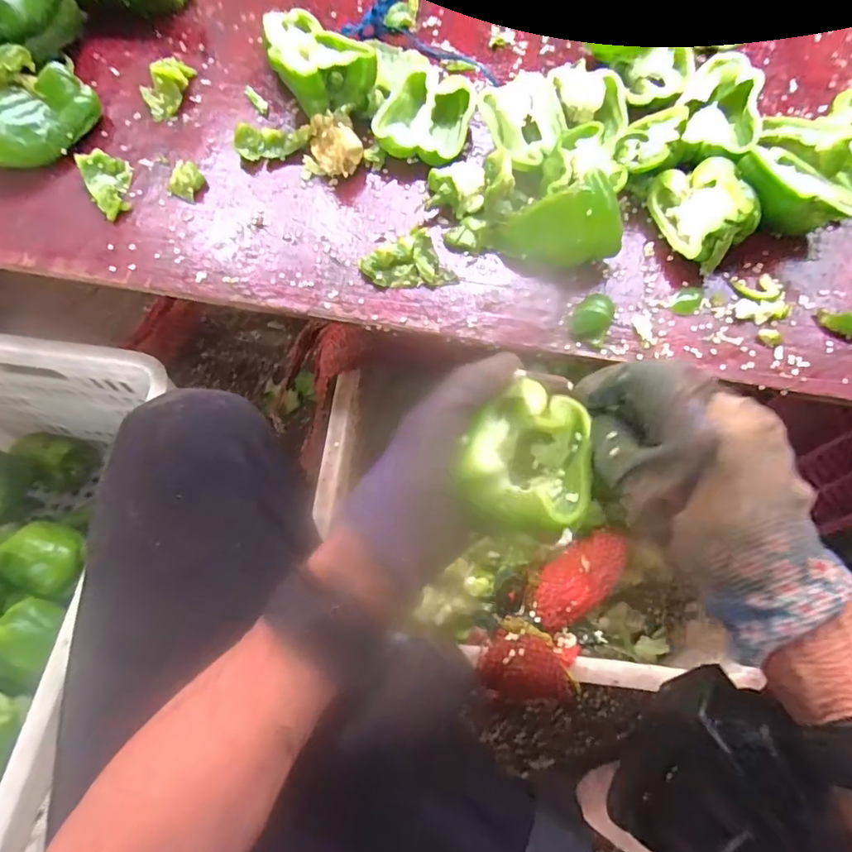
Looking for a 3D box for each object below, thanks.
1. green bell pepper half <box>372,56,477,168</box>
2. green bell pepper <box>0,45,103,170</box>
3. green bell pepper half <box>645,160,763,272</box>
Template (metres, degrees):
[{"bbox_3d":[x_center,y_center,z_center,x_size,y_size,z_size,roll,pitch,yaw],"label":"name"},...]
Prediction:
[{"bbox_3d":[0.001,-0.293,0.483,0.081,0.031,0.102,12,67,7],"label":"green bell pepper half"},{"bbox_3d":[-0.392,-0.306,0.498,0.106,0.055,0.132,25,69,12],"label":"green bell pepper"},{"bbox_3d":[0.226,-0.175,0.413,0.061,0.048,0.090,-11,66,-4],"label":"green bell pepper half"}]

